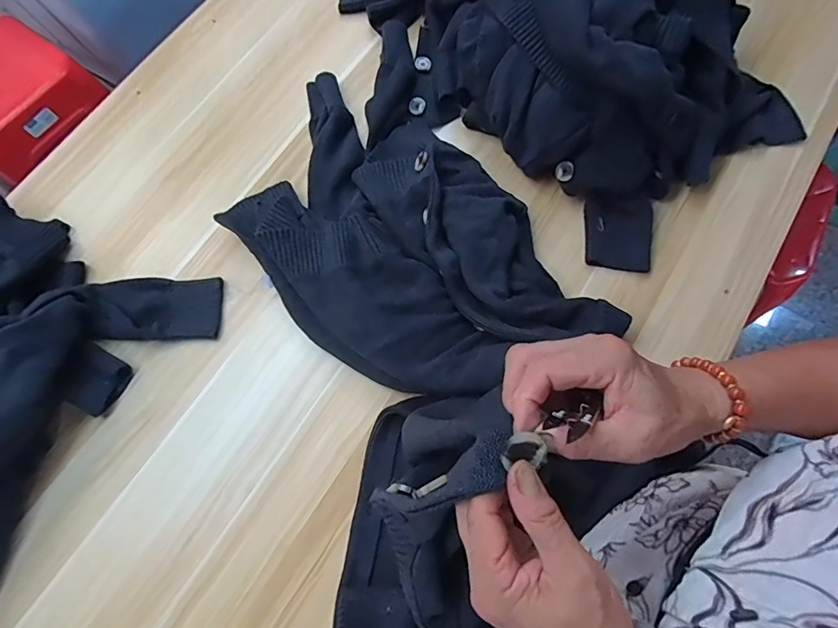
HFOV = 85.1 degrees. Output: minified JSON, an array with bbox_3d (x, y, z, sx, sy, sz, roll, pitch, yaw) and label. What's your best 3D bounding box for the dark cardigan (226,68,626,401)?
[{"bbox_3d":[-0.032,-0.102,0.612,0.331,0.051,0.558,-39,75,-10],"label":"dark cardigan"}]

